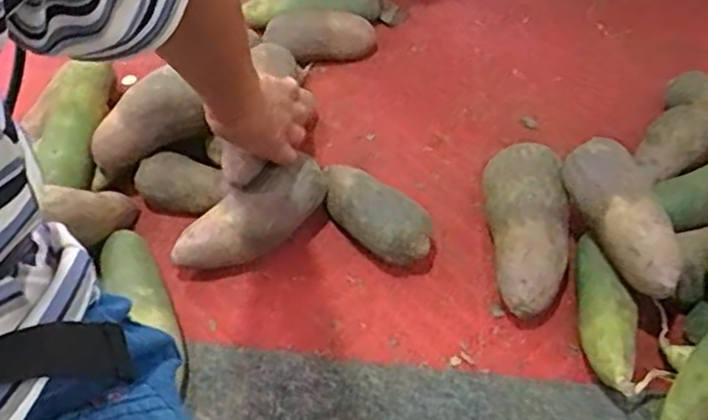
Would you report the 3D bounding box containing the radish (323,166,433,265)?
[{"bbox_3d":[0.020,0.010,0.714,0.138,0.078,0.057,33,58,27],"label":"radish"}]

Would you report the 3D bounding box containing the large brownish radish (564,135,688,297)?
[{"bbox_3d":[0.254,0.005,0.631,0.053,0.054,0.160,-14,50,-9],"label":"large brownish radish"}]

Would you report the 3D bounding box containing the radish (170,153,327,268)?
[{"bbox_3d":[-0.105,0.009,0.696,0.170,0.060,0.054,-33,54,-8],"label":"radish"}]

